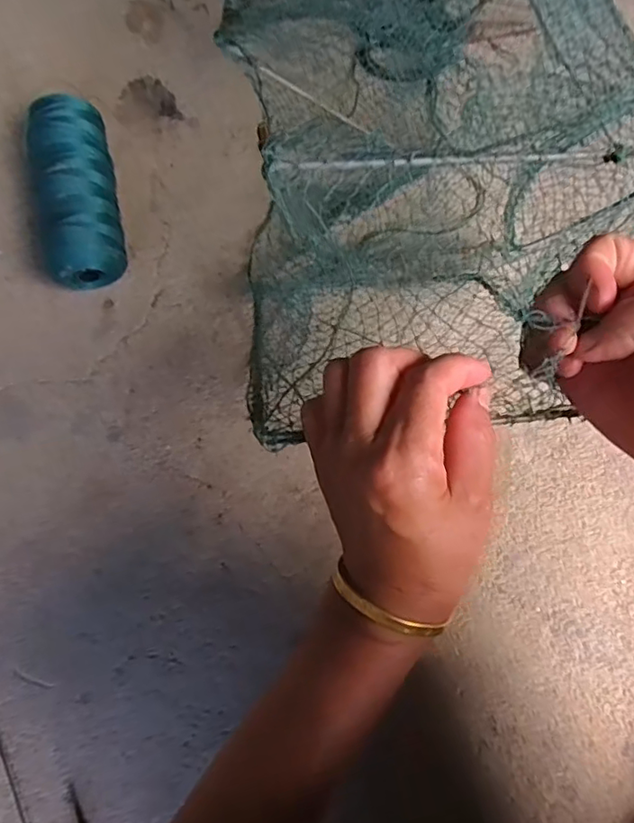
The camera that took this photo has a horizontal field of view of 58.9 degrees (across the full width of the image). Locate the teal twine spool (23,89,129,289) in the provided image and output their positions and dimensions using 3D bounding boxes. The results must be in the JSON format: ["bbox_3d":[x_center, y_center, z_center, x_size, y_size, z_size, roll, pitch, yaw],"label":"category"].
[{"bbox_3d":[-0.215,-0.195,0.508,0.070,0.065,0.173,-13,77,-3],"label":"teal twine spool"}]

